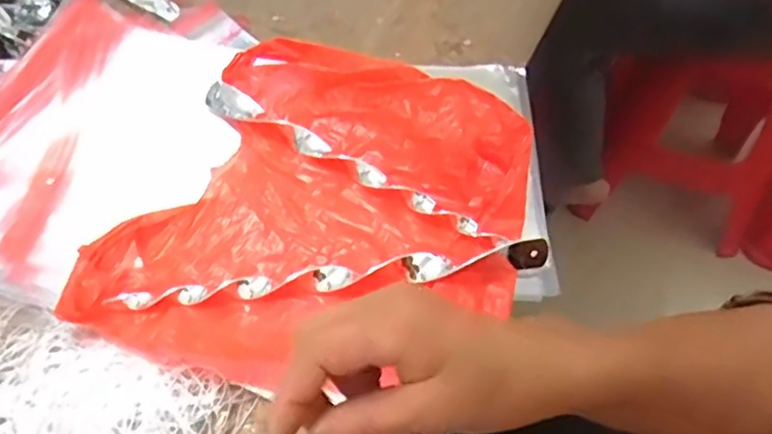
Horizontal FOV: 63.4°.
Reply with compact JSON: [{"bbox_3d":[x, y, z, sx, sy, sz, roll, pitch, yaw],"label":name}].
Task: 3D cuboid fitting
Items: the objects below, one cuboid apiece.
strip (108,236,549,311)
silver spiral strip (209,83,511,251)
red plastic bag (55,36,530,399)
[{"bbox_3d":[-0.032,0.038,0.421,0.281,0.019,0.021,-6,52,-5],"label":"strip"},{"bbox_3d":[-0.035,-0.047,0.484,0.280,0.010,0.024,29,57,20],"label":"silver spiral strip"},{"bbox_3d":[-0.036,-0.014,0.455,0.260,0.041,0.286,14,53,10],"label":"red plastic bag"}]

